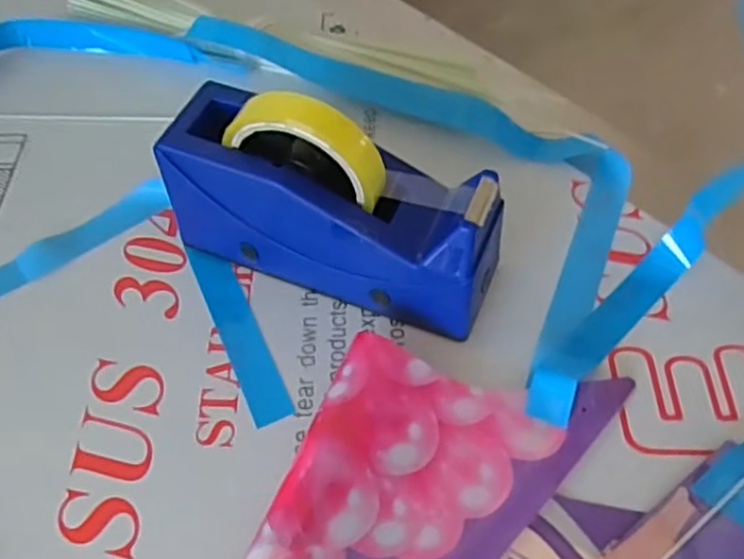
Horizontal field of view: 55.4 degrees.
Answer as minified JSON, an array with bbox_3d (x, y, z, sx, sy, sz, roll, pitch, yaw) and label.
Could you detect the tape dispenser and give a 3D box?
[{"bbox_3d":[-0.023,-0.046,0.425,0.200,0.122,0.070,21,59,15],"label":"tape dispenser"}]

